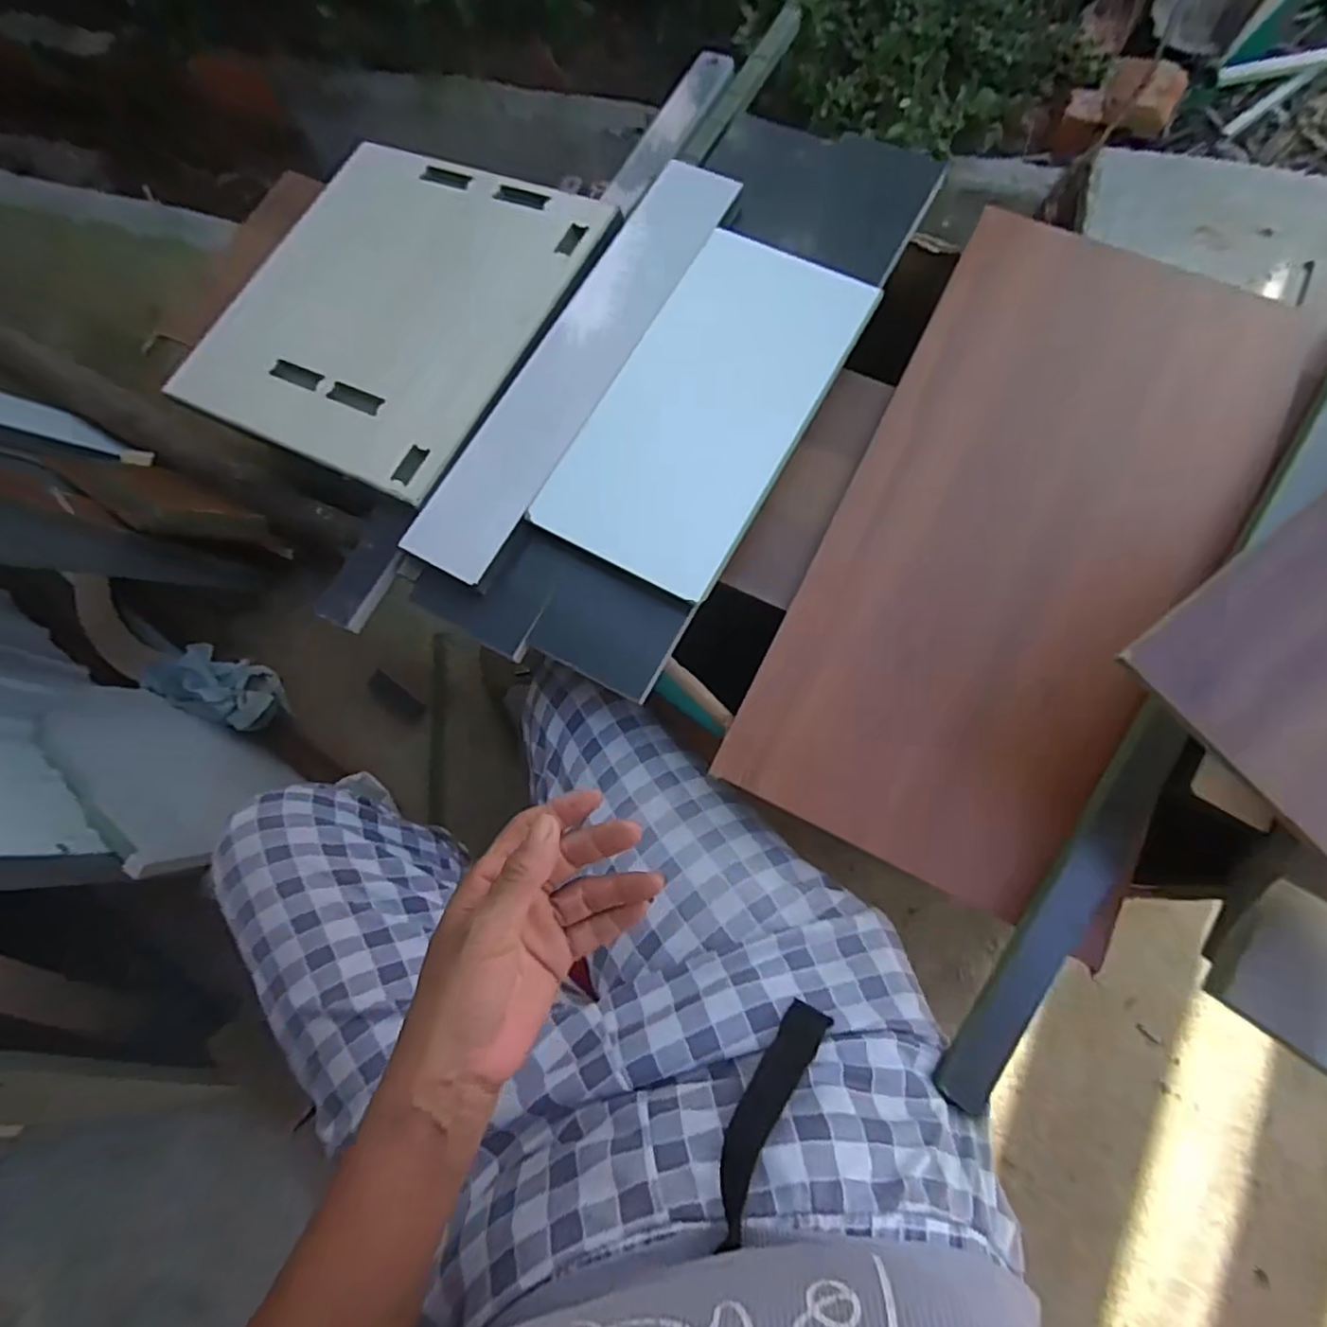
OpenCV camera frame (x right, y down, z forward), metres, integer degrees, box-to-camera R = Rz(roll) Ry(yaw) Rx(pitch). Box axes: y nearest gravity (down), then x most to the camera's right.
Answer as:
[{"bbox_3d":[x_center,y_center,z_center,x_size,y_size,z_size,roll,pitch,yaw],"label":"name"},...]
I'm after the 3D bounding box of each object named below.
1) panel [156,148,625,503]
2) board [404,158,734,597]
[{"bbox_3d":[-0.230,-0.304,0.555,0.285,0.009,0.303,24,77,17],"label":"panel"},{"bbox_3d":[-0.065,-0.245,0.517,0.074,0.009,0.406,29,77,7],"label":"board"}]

